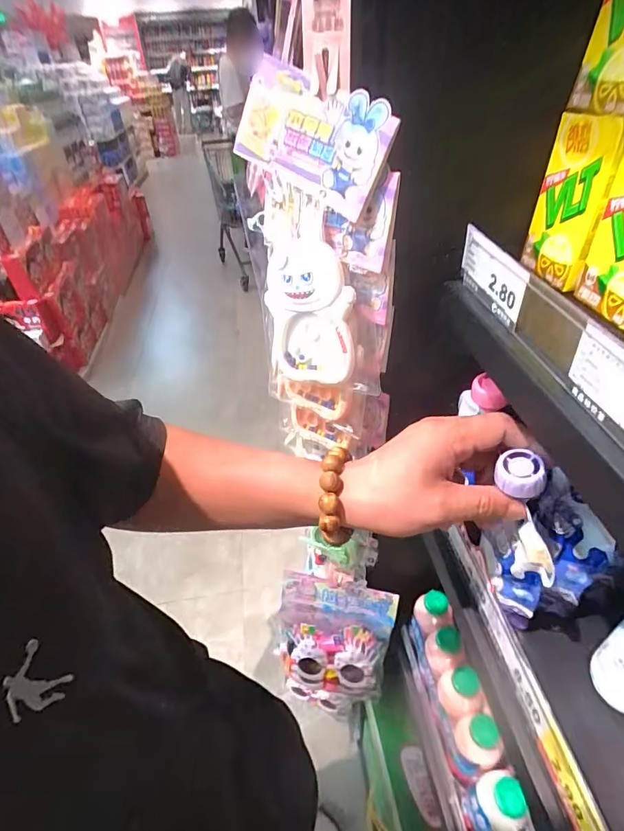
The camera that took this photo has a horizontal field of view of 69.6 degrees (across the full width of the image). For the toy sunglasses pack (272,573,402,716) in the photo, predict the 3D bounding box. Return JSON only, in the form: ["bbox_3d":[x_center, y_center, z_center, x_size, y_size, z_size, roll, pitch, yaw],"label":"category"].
[{"bbox_3d":[0.026,0.370,0.725,0.182,0.253,0.032,12,18,14],"label":"toy sunglasses pack"}]

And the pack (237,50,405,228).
[{"bbox_3d":[-0.004,-0.189,0.307,0.121,0.068,0.023,39,38,20],"label":"pack"}]

